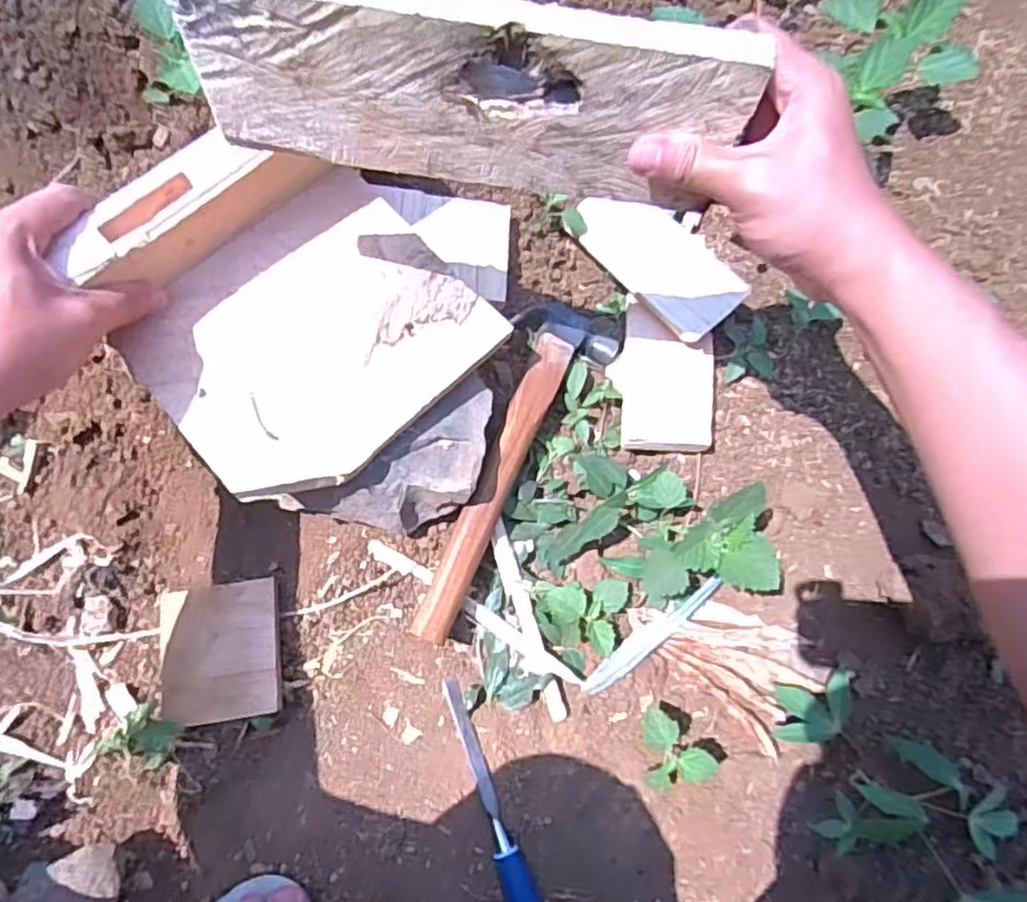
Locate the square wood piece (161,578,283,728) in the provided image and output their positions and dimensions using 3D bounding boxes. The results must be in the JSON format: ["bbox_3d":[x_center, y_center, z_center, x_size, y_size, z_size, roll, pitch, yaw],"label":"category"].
[{"bbox_3d":[-0.212,0.146,0.495,0.079,0.023,0.095,-7,70,-5],"label":"square wood piece"}]

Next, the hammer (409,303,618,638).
[{"bbox_3d":[-0.008,0.008,0.519,0.083,0.047,0.275,28,81,-3],"label":"hammer"}]

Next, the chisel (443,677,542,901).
[{"bbox_3d":[-0.007,0.275,0.478,0.024,0.020,0.228,-19,71,-8],"label":"chisel"}]

